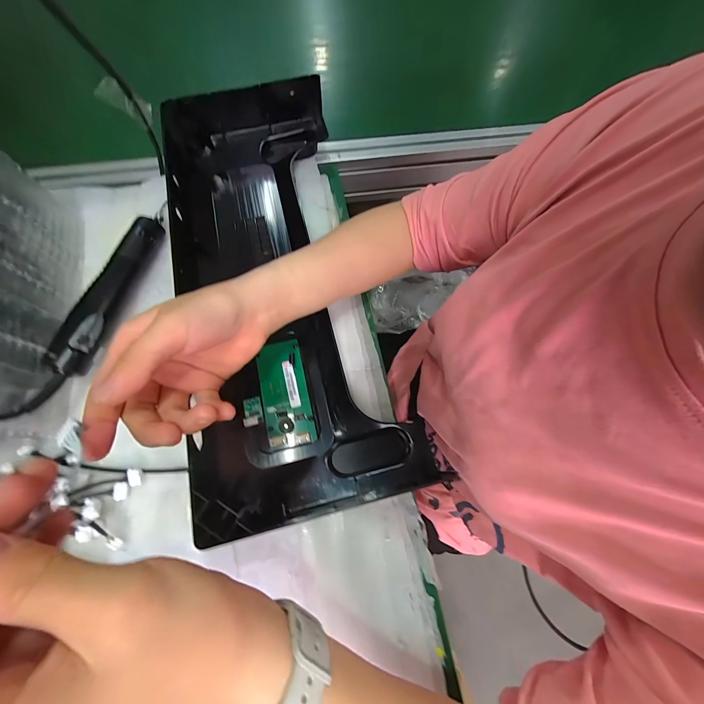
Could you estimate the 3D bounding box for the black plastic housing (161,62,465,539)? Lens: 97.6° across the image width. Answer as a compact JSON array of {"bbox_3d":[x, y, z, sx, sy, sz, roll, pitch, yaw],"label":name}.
[{"bbox_3d":[-0.090,-0.092,0.346,0.217,0.092,0.518,-15,71,-6],"label":"black plastic housing"}]

